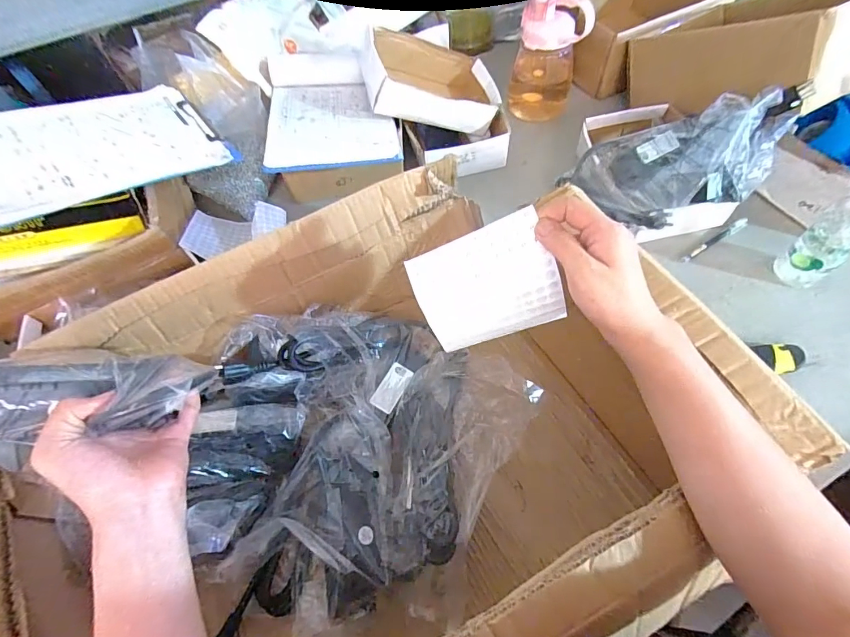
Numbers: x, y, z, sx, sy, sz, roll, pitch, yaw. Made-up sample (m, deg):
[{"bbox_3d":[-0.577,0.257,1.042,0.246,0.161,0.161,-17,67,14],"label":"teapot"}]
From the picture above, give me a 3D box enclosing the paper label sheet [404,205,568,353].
[{"bbox_3d":[0.059,-0.026,0.397,0.122,0.111,0.024,-22,20,10],"label":"paper label sheet"}]

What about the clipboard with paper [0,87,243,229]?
[{"bbox_3d":[-0.480,-0.252,0.620,0.316,0.026,0.222,-31,66,-31],"label":"clipboard with paper"}]

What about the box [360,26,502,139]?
[{"bbox_3d":[0.008,-0.439,0.790,0.244,0.076,0.193,0,57,-25],"label":"box"}]

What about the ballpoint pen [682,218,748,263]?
[{"bbox_3d":[0.458,-0.123,0.667,0.139,0.010,0.014,-31,61,-13],"label":"ballpoint pen"}]

